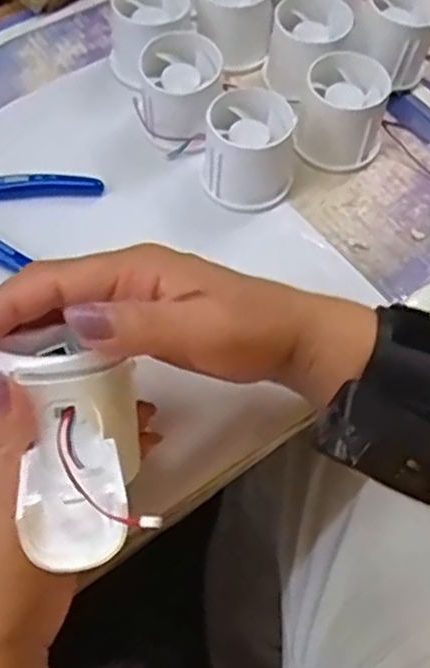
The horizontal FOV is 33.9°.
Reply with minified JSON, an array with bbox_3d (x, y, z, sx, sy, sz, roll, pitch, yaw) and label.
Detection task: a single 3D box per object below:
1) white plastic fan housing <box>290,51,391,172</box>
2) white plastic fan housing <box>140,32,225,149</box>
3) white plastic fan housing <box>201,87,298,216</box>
[{"bbox_3d":[0.079,-0.139,0.443,0.053,0.049,0.049,15,61,8],"label":"white plastic fan housing"},{"bbox_3d":[-0.022,-0.148,0.443,0.052,0.051,0.055,0,60,-1],"label":"white plastic fan housing"},{"bbox_3d":[0.020,-0.109,0.427,0.056,0.049,0.052,8,60,4],"label":"white plastic fan housing"}]

